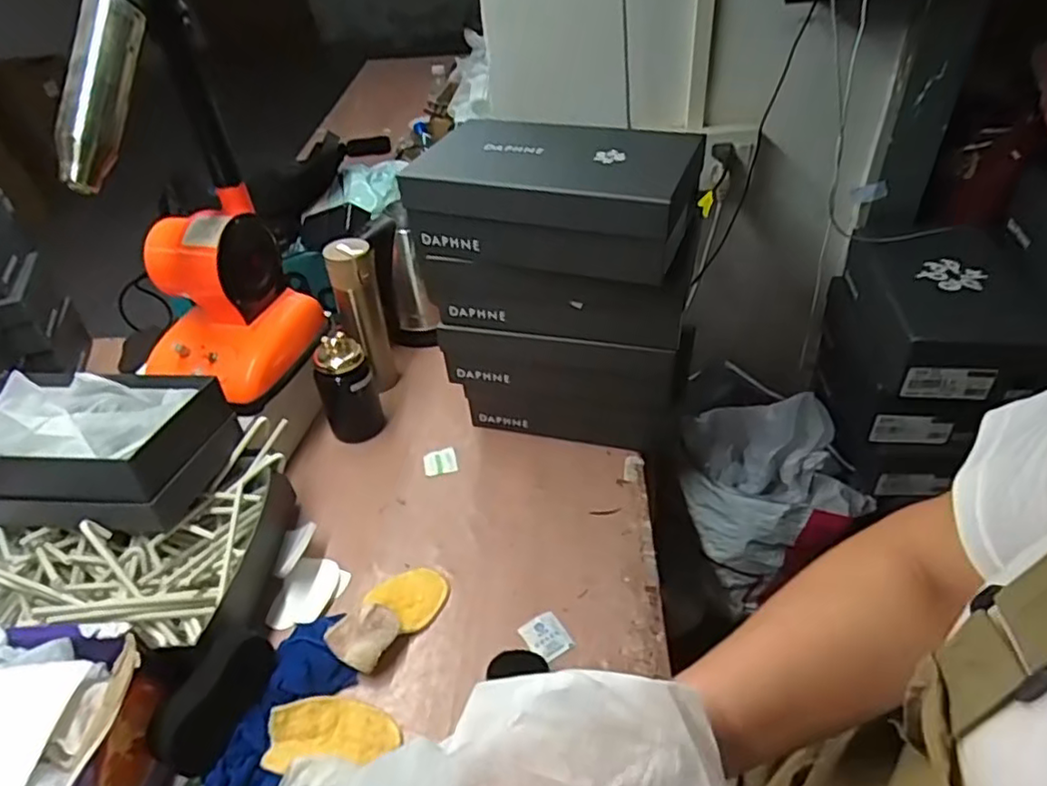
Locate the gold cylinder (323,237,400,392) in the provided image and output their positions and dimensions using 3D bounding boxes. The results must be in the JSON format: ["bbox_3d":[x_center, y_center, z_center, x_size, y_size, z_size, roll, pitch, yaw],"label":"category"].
[{"bbox_3d":[-0.238,-0.109,0.966,0.059,0.241,0.071,-19,42,-18],"label":"gold cylinder"}]

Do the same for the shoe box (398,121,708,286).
[{"bbox_3d":[0.036,-0.227,0.730,0.288,0.106,0.172,13,43,19],"label":"shoe box"}]

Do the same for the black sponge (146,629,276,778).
[{"bbox_3d":[-0.287,0.284,0.609,0.050,0.044,0.122,14,43,20],"label":"black sponge"}]

